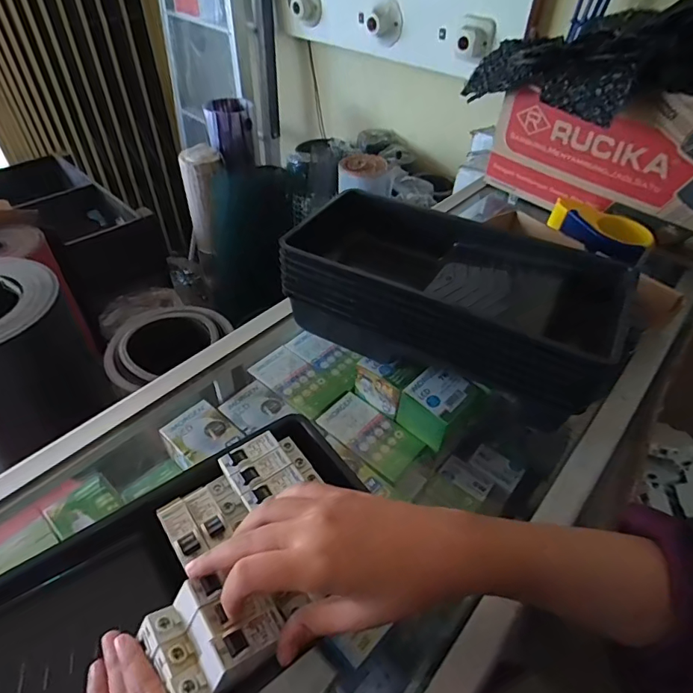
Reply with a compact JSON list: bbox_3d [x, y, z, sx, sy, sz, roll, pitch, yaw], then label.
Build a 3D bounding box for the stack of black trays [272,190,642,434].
[{"bbox_3d":[0.107,-0.056,0.488,0.314,0.100,0.163,22,48,19],"label":"stack of black trays"}]

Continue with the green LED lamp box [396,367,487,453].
[{"bbox_3d":[0.102,0.065,0.511,0.060,0.065,0.060,-33,54,-30],"label":"green LED lamp box"}]

